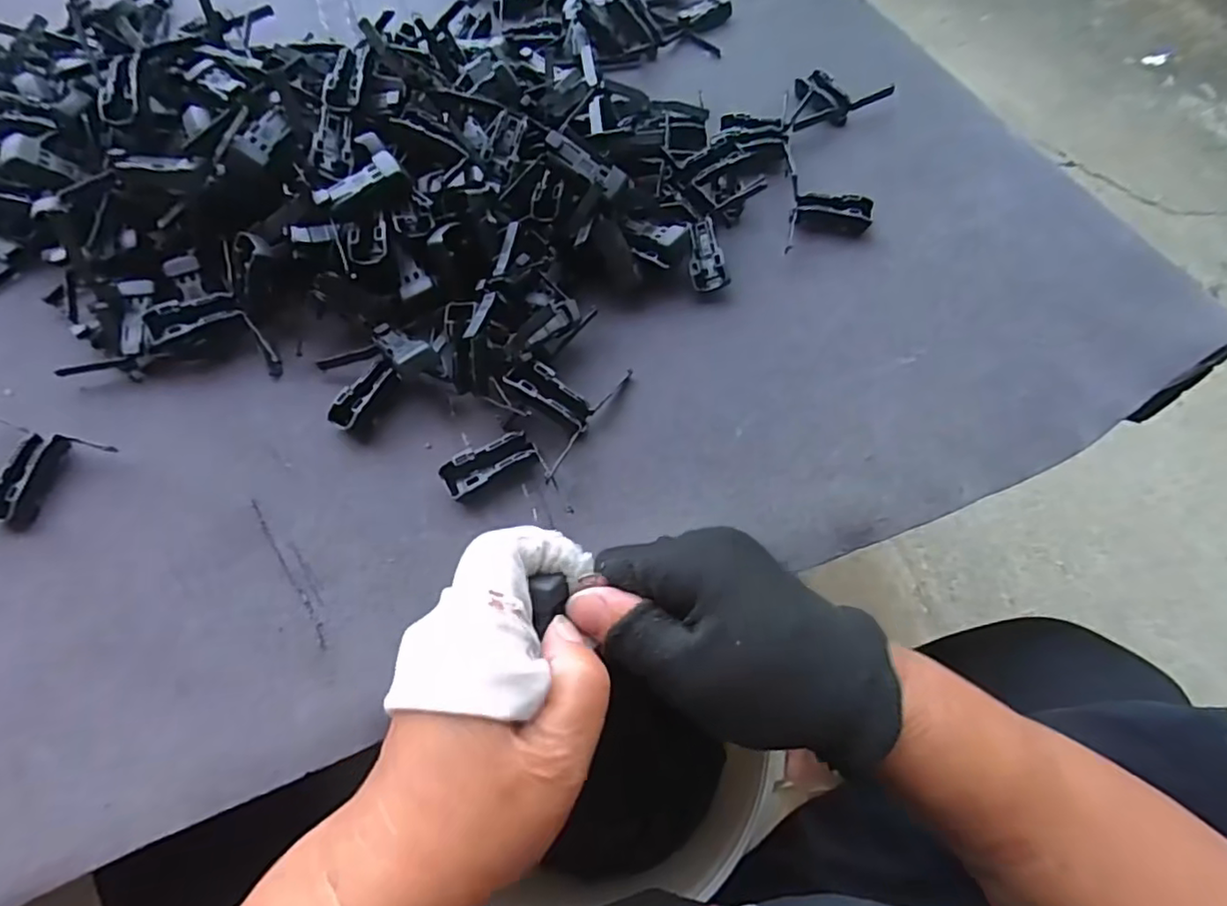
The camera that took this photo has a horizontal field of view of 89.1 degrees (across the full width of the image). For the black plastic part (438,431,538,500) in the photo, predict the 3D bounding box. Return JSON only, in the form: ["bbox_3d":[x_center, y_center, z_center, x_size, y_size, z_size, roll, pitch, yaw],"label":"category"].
[{"bbox_3d":[-0.063,0.007,0.315,0.046,0.017,0.020,-30,65,-14],"label":"black plastic part"}]

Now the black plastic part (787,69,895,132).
[{"bbox_3d":[0.152,-0.256,0.445,0.078,0.012,0.048,-28,65,-13],"label":"black plastic part"}]

